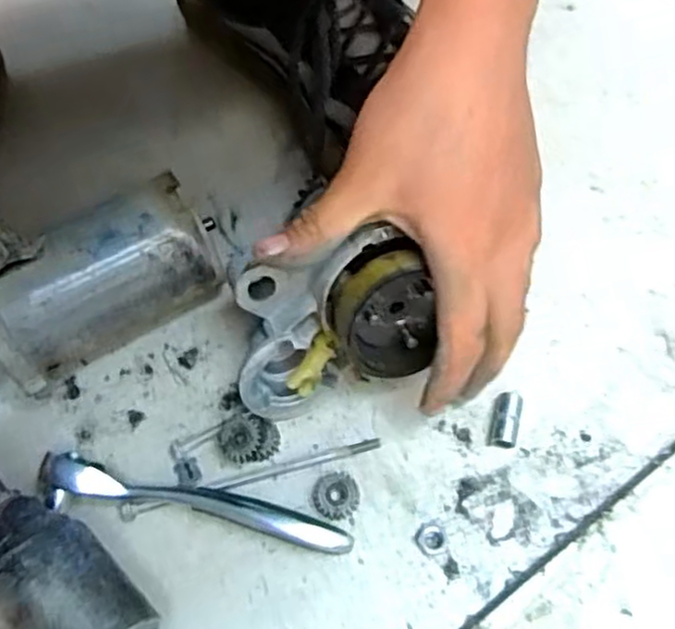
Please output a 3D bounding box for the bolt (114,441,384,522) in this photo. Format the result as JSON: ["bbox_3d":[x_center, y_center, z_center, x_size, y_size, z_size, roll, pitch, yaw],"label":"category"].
[{"bbox_3d":[-0.042,0.078,0.352,0.127,0.007,0.007,-15,63,-5],"label":"bolt"}]

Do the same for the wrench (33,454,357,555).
[{"bbox_3d":[-0.066,0.089,0.339,0.144,0.023,0.021,9,64,7],"label":"wrench"}]

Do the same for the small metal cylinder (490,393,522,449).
[{"bbox_3d":[0.083,0.052,0.358,0.012,0.010,0.028,13,64,9],"label":"small metal cylinder"}]

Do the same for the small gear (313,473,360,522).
[{"bbox_3d":[-0.001,0.086,0.345,0.021,0.008,0.021,-1,63,2],"label":"small gear"}]

